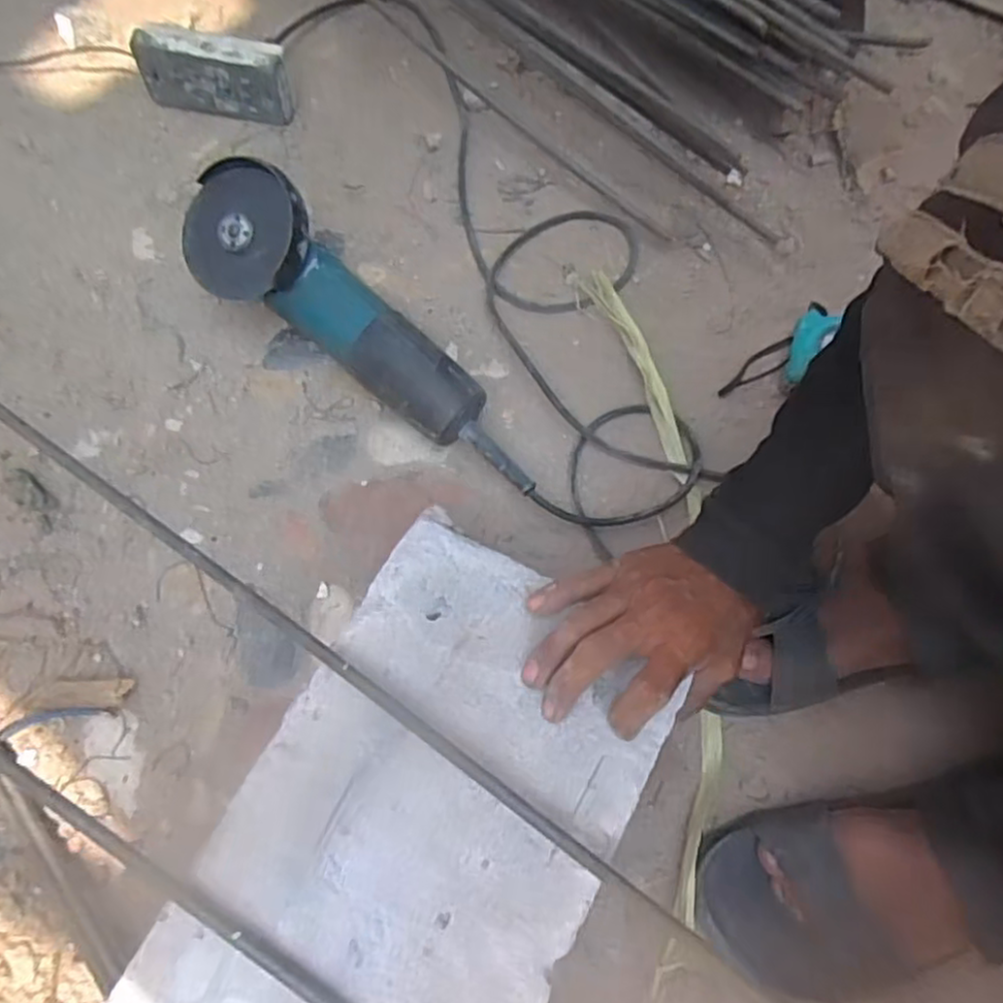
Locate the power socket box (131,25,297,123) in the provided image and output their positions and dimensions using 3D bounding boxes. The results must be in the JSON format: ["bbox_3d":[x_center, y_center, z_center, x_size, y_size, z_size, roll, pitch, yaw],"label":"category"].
[{"bbox_3d":[-0.267,-0.400,0.658,0.139,0.064,0.044,9,71,2],"label":"power socket box"}]

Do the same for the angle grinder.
[{"bbox_3d":[-0.126,-0.131,0.548,0.305,0.106,0.090,42,74,12],"label":"angle grinder"}]

